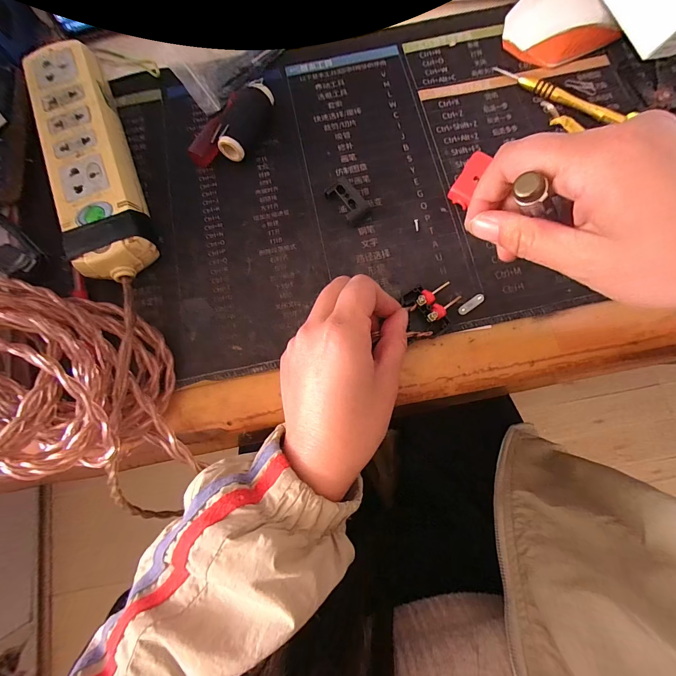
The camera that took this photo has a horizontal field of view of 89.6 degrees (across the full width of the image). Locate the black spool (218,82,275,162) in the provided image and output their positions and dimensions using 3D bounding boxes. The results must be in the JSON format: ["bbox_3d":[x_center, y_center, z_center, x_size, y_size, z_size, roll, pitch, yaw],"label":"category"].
[{"bbox_3d":[-0.074,-0.178,0.279,0.023,0.028,0.065,22,79,6],"label":"black spool"}]

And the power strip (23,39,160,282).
[{"bbox_3d":[-0.197,-0.142,0.272,0.060,0.036,0.214,-22,79,-4],"label":"power strip"}]

